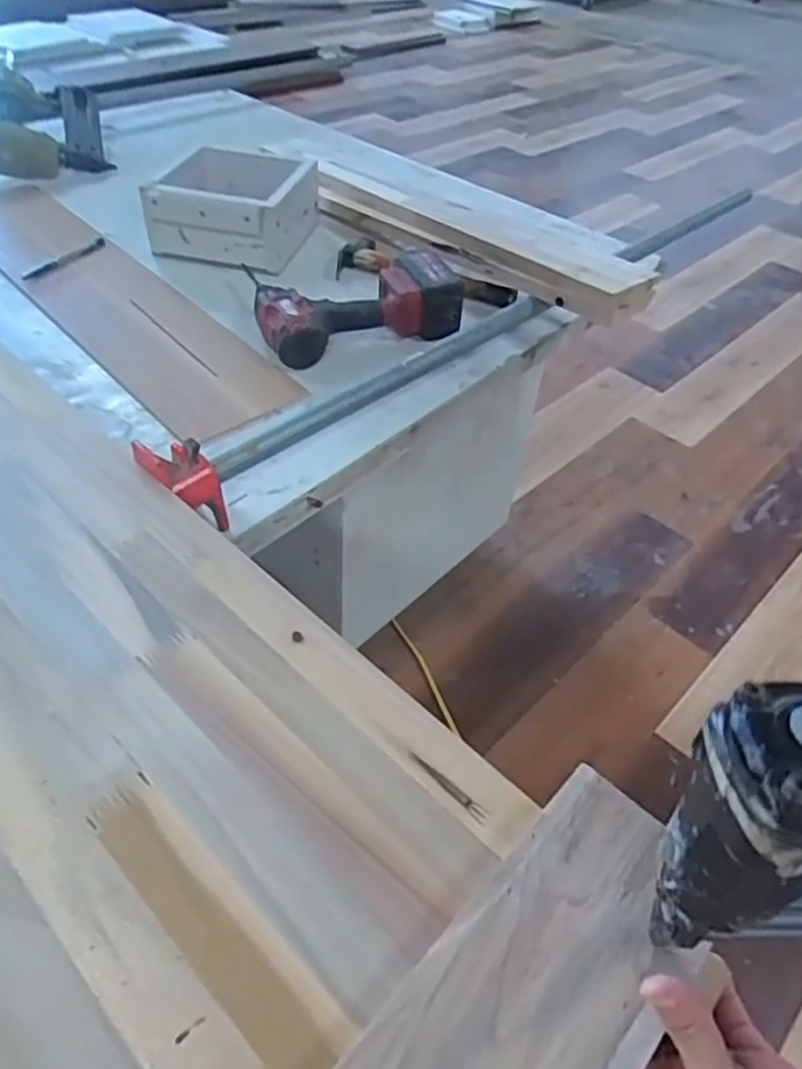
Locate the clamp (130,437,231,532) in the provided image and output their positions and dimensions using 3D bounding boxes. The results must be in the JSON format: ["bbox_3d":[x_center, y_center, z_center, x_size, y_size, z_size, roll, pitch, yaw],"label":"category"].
[{"bbox_3d":[-0.179,-0.046,0.612,0.041,0.119,0.043,-34,48,8],"label":"clamp"}]

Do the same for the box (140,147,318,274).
[{"bbox_3d":[-0.240,-0.482,1.020,0.193,0.089,0.197,12,47,7],"label":"box"}]

